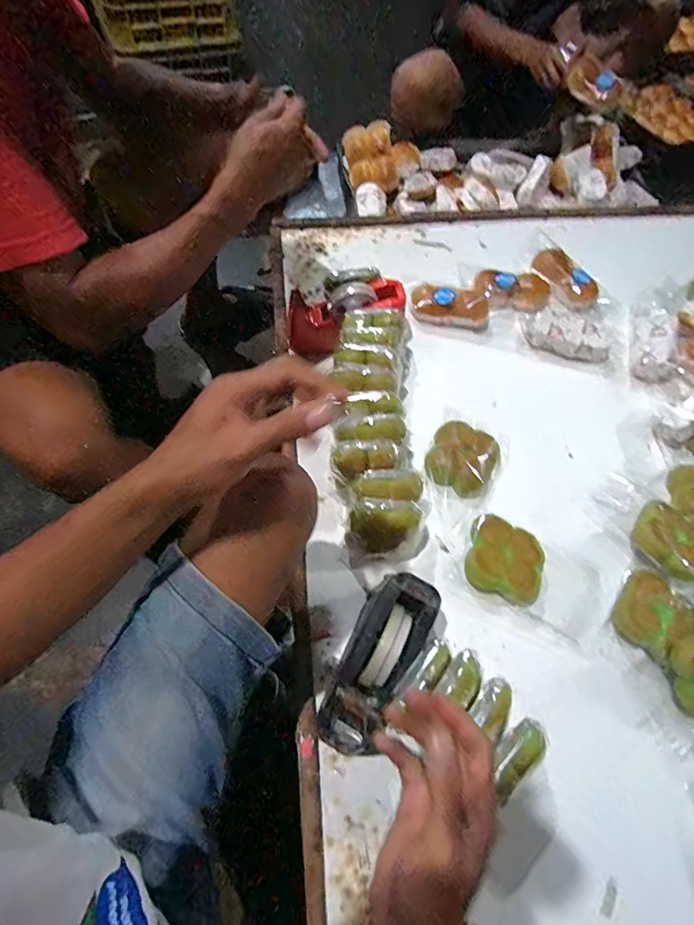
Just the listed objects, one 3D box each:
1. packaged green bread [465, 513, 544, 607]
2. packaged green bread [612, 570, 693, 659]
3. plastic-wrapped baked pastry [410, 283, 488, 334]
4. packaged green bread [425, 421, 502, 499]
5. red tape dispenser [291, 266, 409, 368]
[{"bbox_3d":[0.226,0.135,0.647,0.113,0.045,0.103,21,64,5],"label":"packaged green bread"},{"bbox_3d":[0.411,0.204,0.627,0.096,0.039,0.086,-40,74,-21],"label":"packaged green bread"},{"bbox_3d":[0.192,-0.290,0.862,0.146,0.047,0.085,9,64,-1],"label":"plastic-wrapped baked pastry"},{"bbox_3d":[0.181,-0.006,0.721,0.100,0.034,0.107,2,64,-5],"label":"packaged green bread"},{"bbox_3d":[-0.004,-0.252,0.795,0.195,0.093,0.111,-20,66,-13],"label":"red tape dispenser"}]

